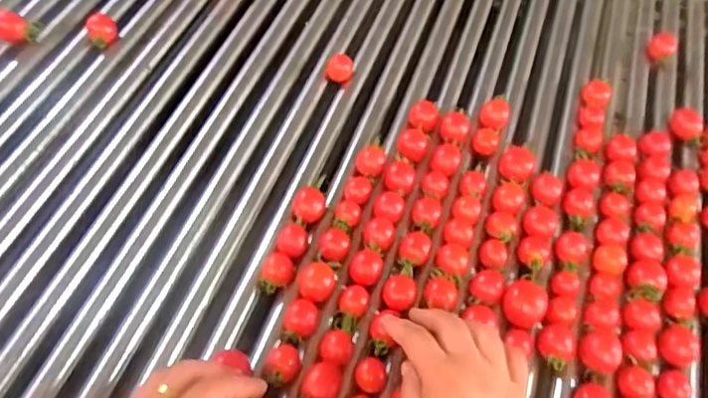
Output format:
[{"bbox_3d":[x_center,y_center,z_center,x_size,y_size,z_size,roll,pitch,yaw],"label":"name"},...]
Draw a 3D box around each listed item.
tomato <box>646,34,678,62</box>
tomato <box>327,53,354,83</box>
[{"bbox_3d":[0.347,-0.167,0.694,0.029,0.025,0.035,29,61,20],"label":"tomato"},{"bbox_3d":[-0.014,-0.129,0.608,0.026,0.022,0.021,-5,55,-2],"label":"tomato"}]

